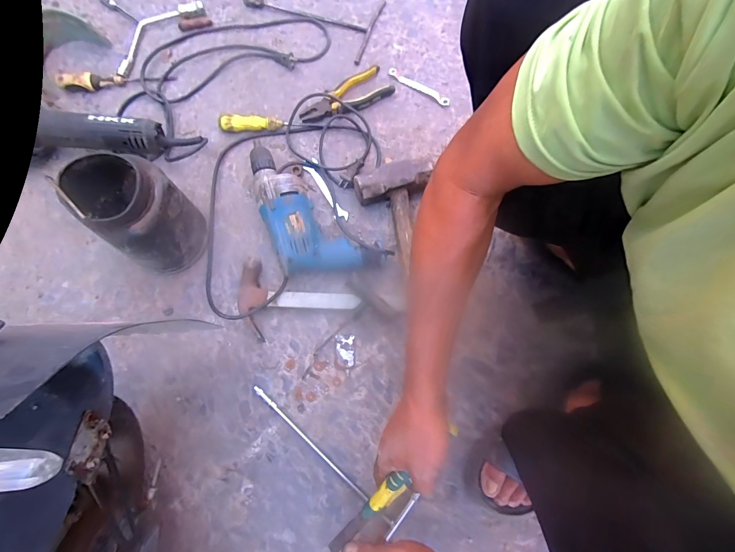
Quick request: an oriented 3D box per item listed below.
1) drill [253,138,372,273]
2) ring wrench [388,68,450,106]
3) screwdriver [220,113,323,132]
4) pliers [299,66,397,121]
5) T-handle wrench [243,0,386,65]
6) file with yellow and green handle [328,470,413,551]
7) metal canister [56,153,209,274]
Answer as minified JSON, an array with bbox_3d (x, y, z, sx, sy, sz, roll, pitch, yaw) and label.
[{"bbox_3d":[-0.120,-0.112,0.584,0.139,0.075,0.276,-36,79,-11],"label":"drill"},{"bbox_3d":[0.105,-0.384,0.686,0.137,0.011,0.019,31,77,7],"label":"ring wrench"},{"bbox_3d":[-0.184,-0.288,0.640,0.187,0.023,0.032,2,76,0],"label":"screwdriver"},{"bbox_3d":[-0.045,-0.351,0.665,0.188,0.028,0.074,-32,78,-8],"label":"pliers"},{"bbox_3d":[-0.126,-0.568,0.729,0.286,0.014,0.169,19,76,4],"label":"T-handle wrench"},{"bbox_3d":[0.000,0.272,0.390,0.018,0.013,0.132,42,99,9],"label":"file with yellow and green handle"},{"bbox_3d":[-0.331,-0.092,0.520,0.115,0.178,0.123,-42,81,-12],"label":"metal canister"}]

